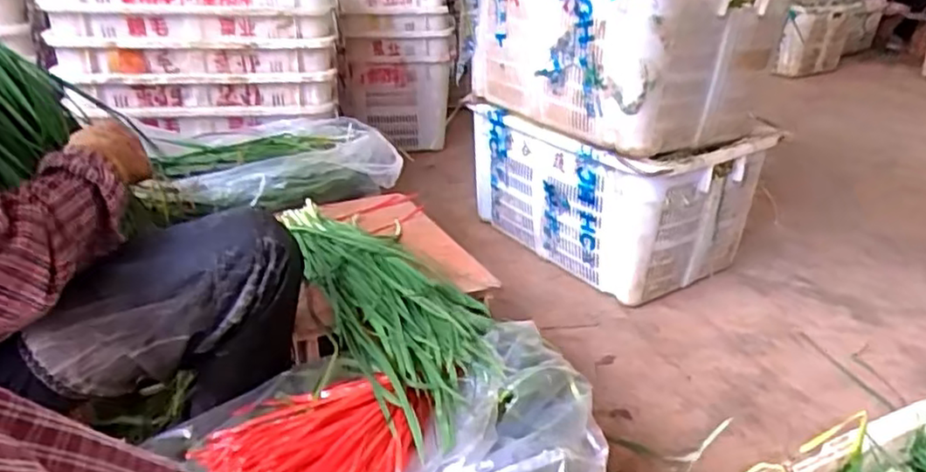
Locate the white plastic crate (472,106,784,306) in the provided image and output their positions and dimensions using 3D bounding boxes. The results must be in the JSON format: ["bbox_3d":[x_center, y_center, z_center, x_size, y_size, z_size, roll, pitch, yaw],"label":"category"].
[{"bbox_3d":[0.360,-0.123,1.711,0.418,0.364,0.609,-22,36,-36],"label":"white plastic crate"}]

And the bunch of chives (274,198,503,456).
[{"bbox_3d":[-0.118,0.088,1.048,0.207,0.082,0.547,-14,31,-25],"label":"bunch of chives"}]

